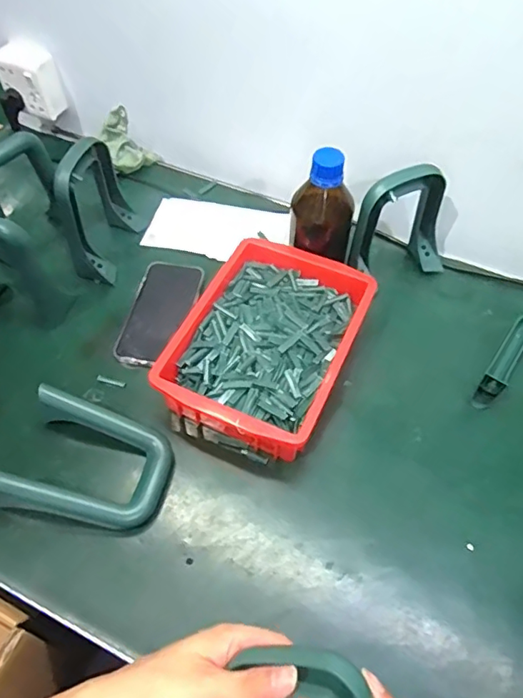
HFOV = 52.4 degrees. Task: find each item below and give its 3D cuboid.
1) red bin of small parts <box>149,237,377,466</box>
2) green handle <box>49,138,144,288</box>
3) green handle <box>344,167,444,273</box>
[{"bbox_3d":[0.013,-0.011,0.626,0.182,0.068,0.262,20,58,16],"label":"red bin of small parts"},{"bbox_3d":[-0.218,-0.188,0.701,0.056,0.154,0.130,13,56,12],"label":"green handle"},{"bbox_3d":[0.176,-0.159,0.675,0.132,0.152,0.045,-11,55,-5],"label":"green handle"}]

